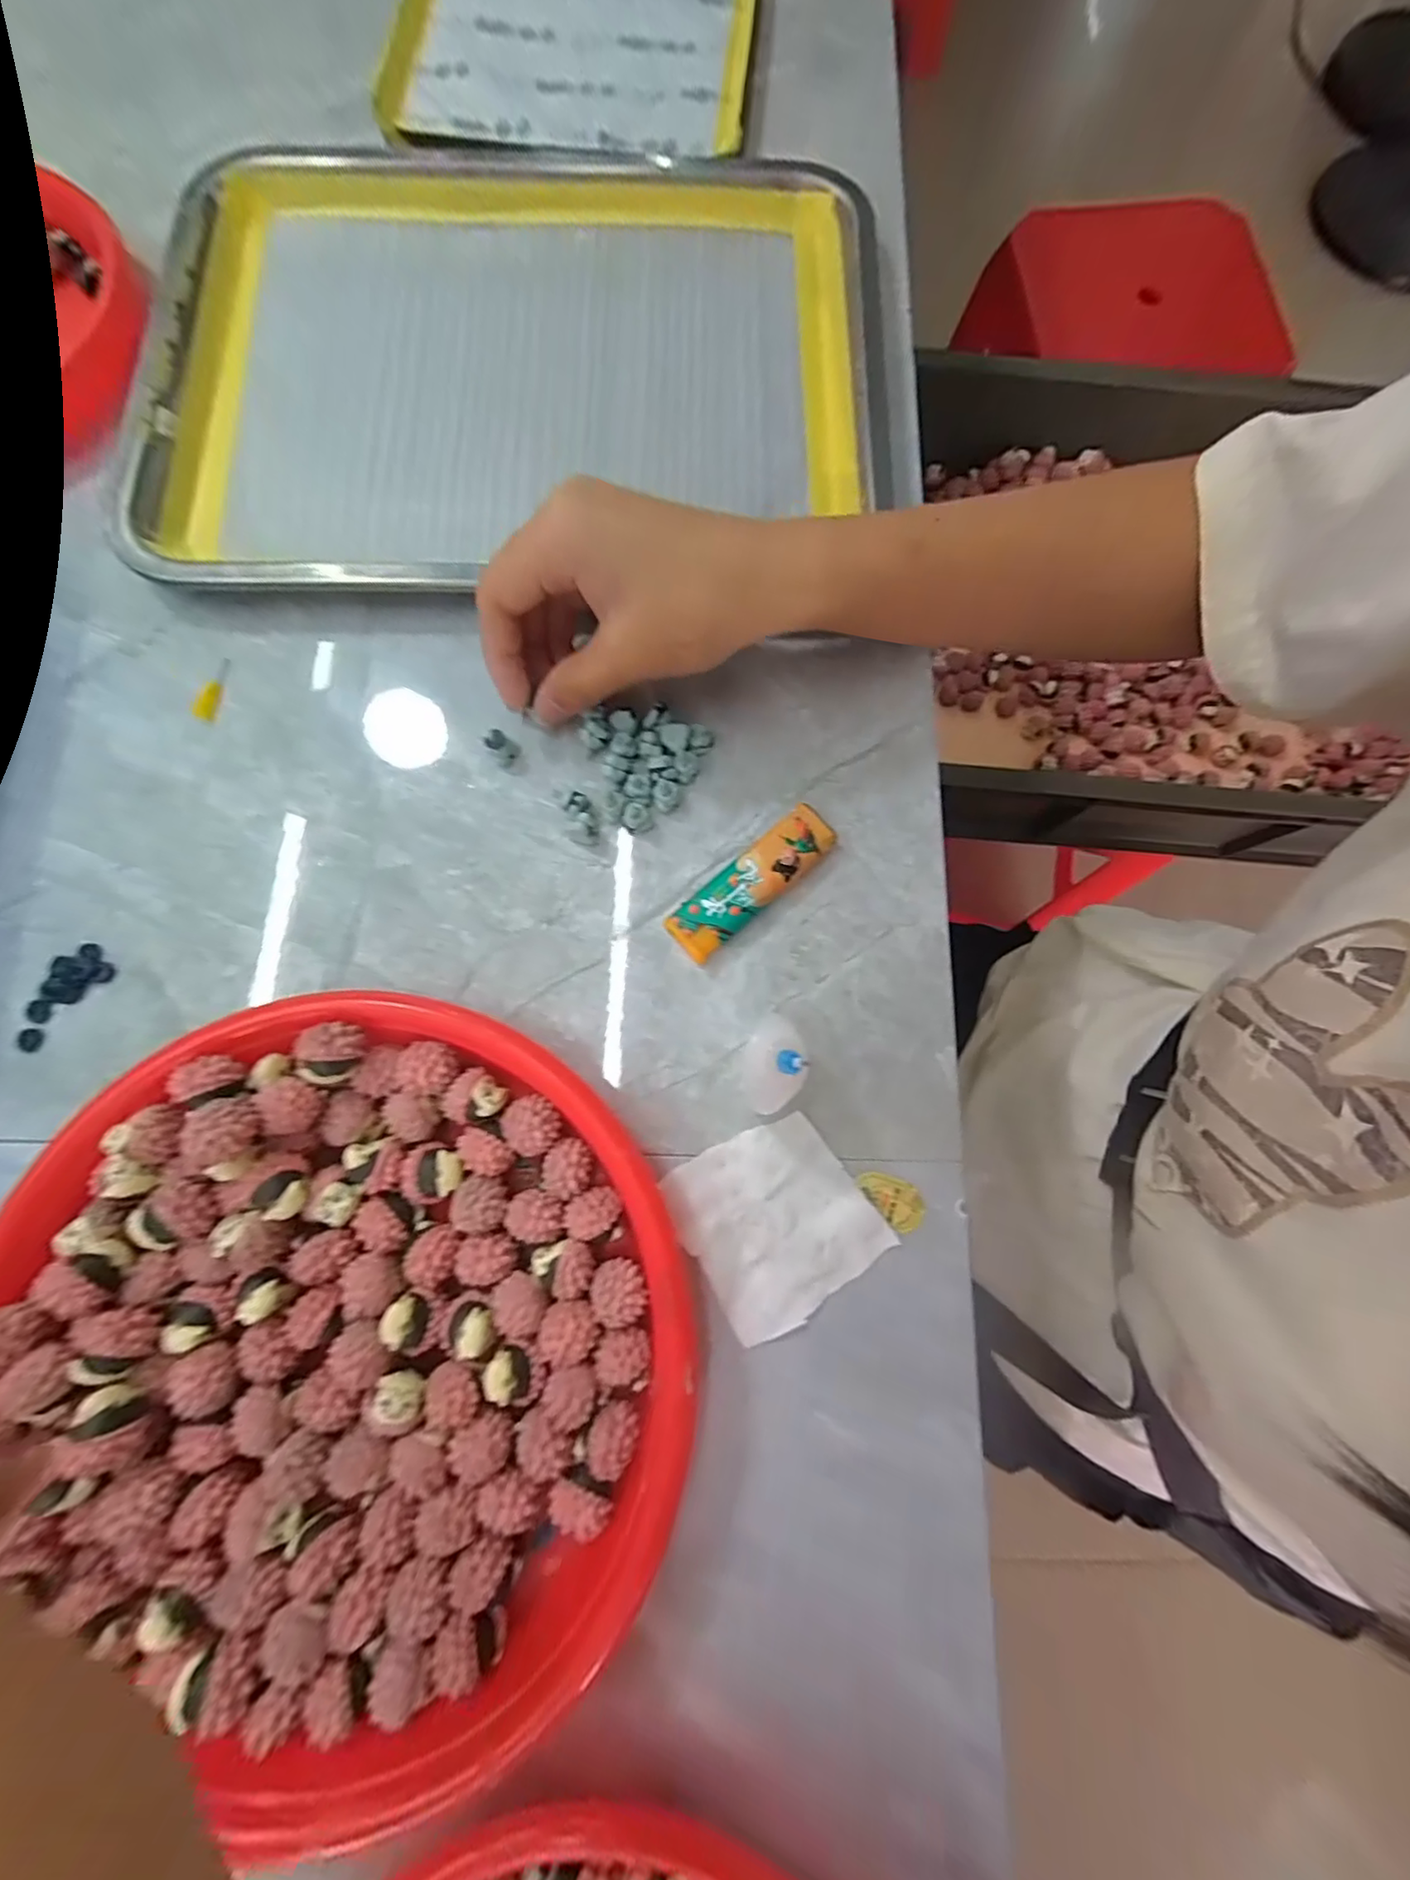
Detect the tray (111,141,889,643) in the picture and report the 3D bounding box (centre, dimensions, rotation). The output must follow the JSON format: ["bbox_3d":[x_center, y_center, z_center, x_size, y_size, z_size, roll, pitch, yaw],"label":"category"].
[{"bbox_3d":[-0.090,-0.280,0.297,0.339,0.018,0.269,6,79,1],"label":"tray"}]

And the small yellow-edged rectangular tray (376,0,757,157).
[{"bbox_3d":[-0.071,-0.534,0.349,0.195,0.016,0.235,3,79,1],"label":"small yellow-edged rectangular tray"}]

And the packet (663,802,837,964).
[{"bbox_3d":[0.019,-0.023,0.250,0.078,0.012,0.024,-41,82,-7],"label":"packet"}]

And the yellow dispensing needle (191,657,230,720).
[{"bbox_3d":[-0.219,-0.112,0.270,0.008,0.004,0.031,9,79,2],"label":"yellow dispensing needle"}]

